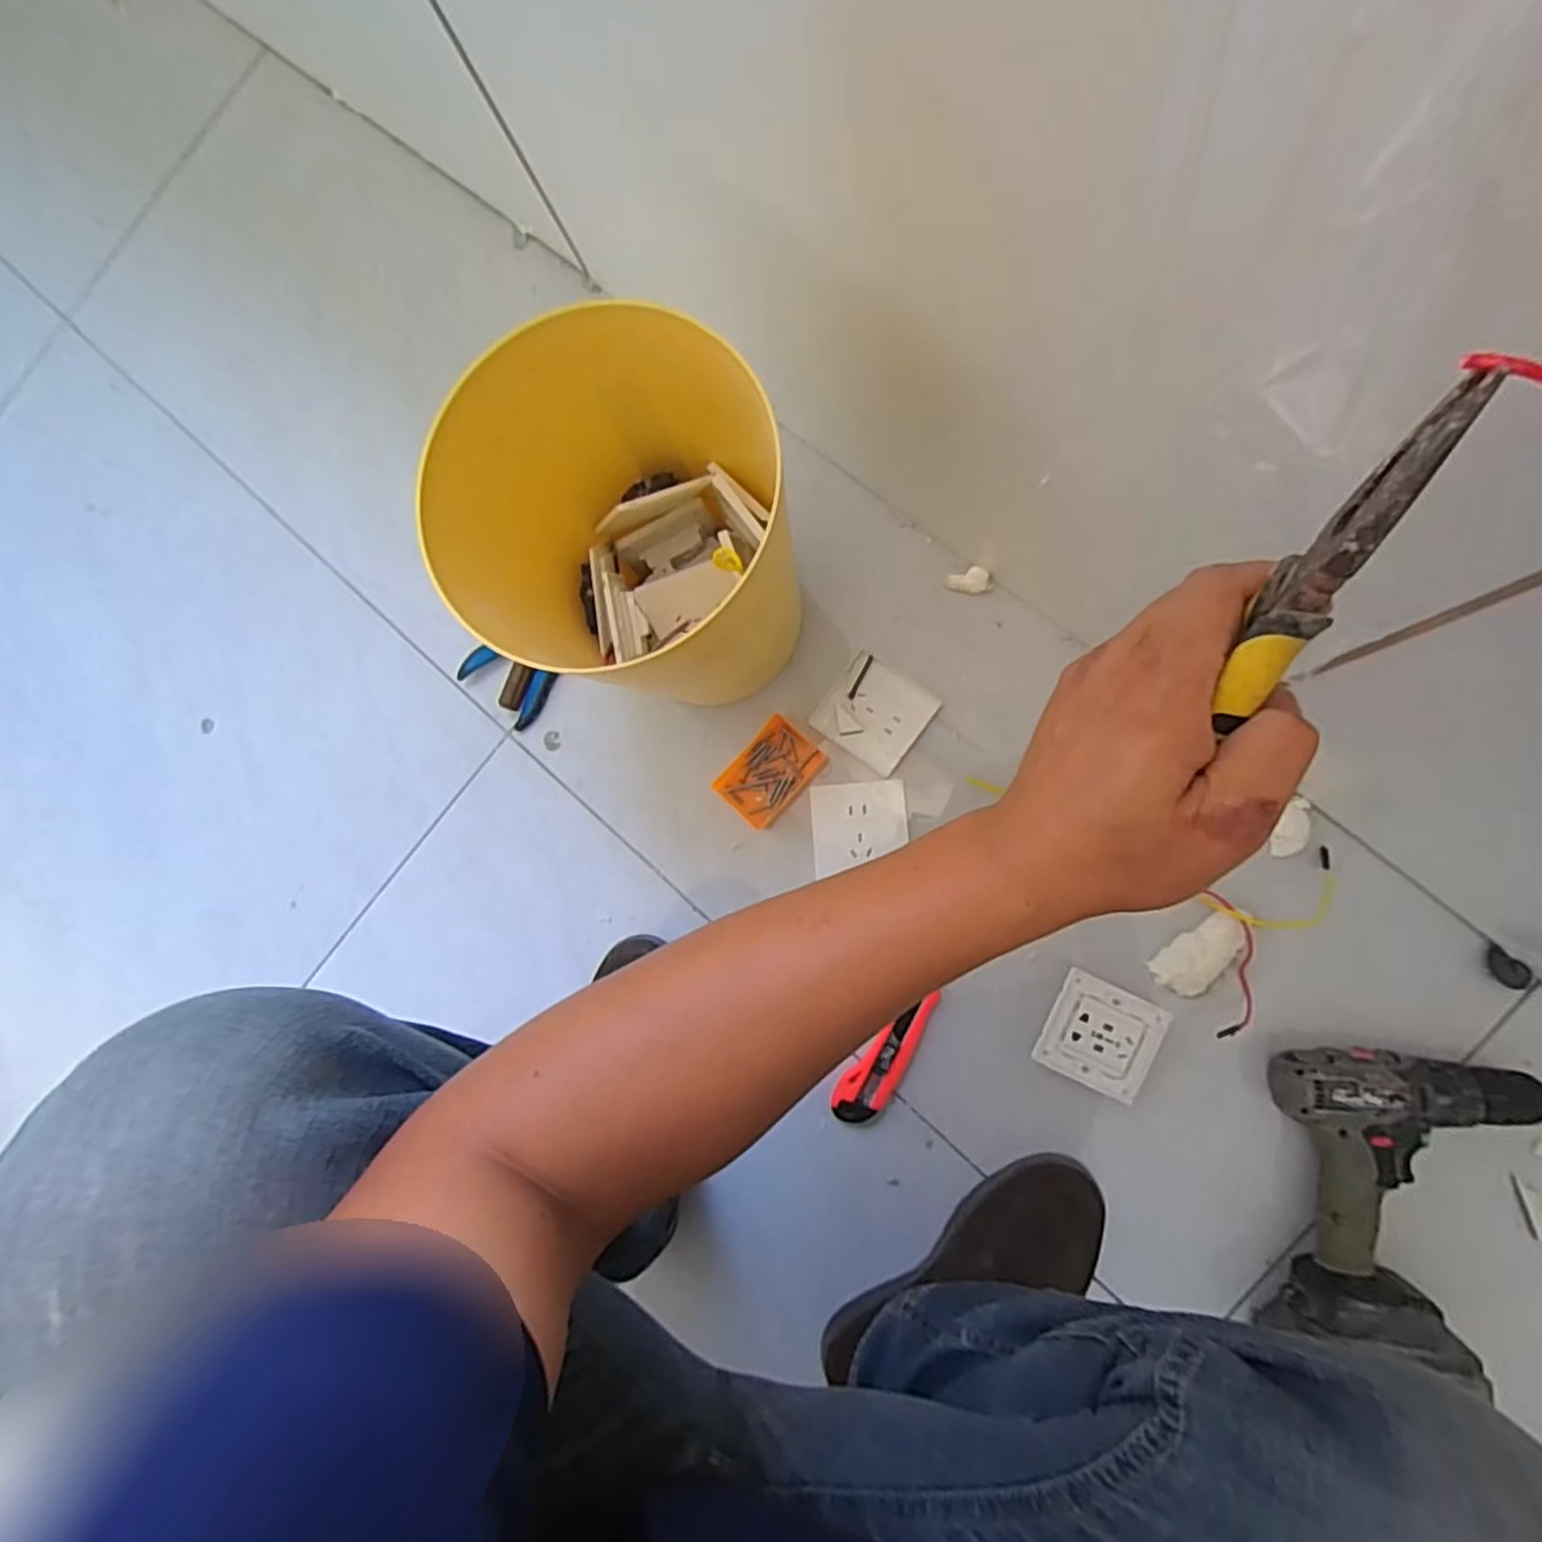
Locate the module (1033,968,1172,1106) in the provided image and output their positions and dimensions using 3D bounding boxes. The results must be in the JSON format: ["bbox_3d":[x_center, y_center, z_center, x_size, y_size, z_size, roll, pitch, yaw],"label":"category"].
[{"bbox_3d":[0.273,0.218,0.615,0.088,0.039,0.084,24,91,12],"label":"module"}]

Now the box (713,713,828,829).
[{"bbox_3d":[-0.001,0.002,0.690,0.066,0.014,0.094,43,95,11],"label":"box"}]

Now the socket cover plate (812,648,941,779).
[{"bbox_3d":[0.096,-0.052,0.677,0.088,0.004,0.085,37,93,12],"label":"socket cover plate"}]

